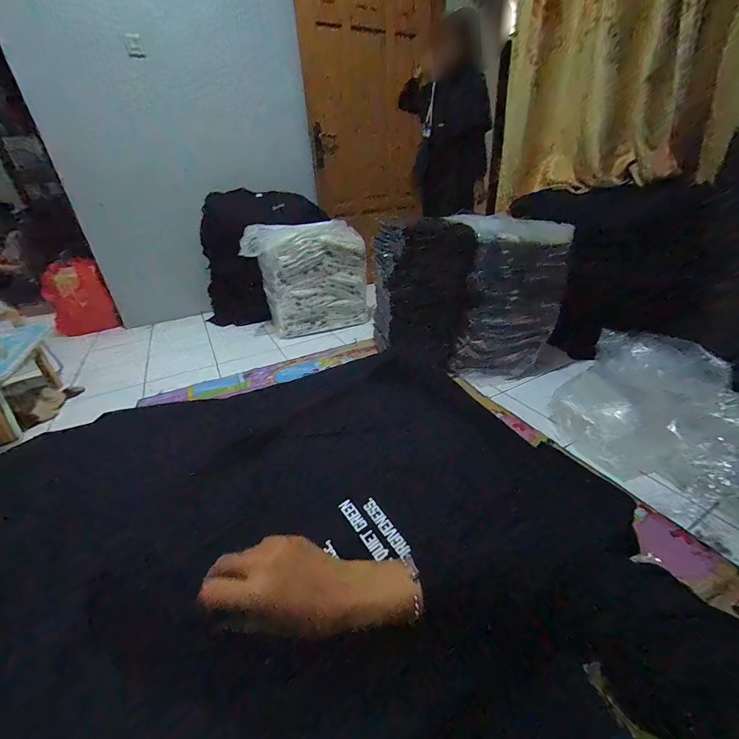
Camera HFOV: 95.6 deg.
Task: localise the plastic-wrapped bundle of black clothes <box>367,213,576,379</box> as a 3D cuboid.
[{"bbox_3d":[0.351,-0.292,1.301,0.679,0.532,0.271,11,33,24],"label":"plastic-wrapped bundle of black clothes"}]

